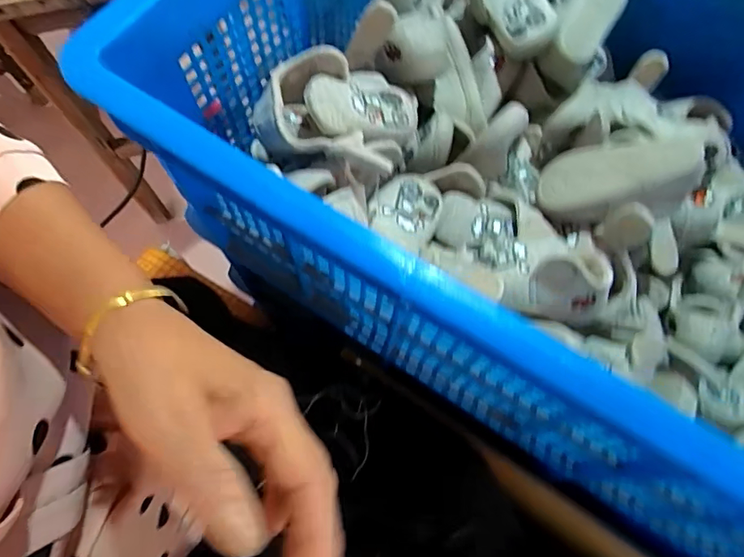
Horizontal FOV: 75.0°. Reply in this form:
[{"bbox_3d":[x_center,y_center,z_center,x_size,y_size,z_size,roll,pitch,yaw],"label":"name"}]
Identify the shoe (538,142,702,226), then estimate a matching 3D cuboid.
[{"bbox_3d":[0.251,-0.097,0.498,0.154,0.048,0.074,-6,67,25],"label":"shoe"}]

